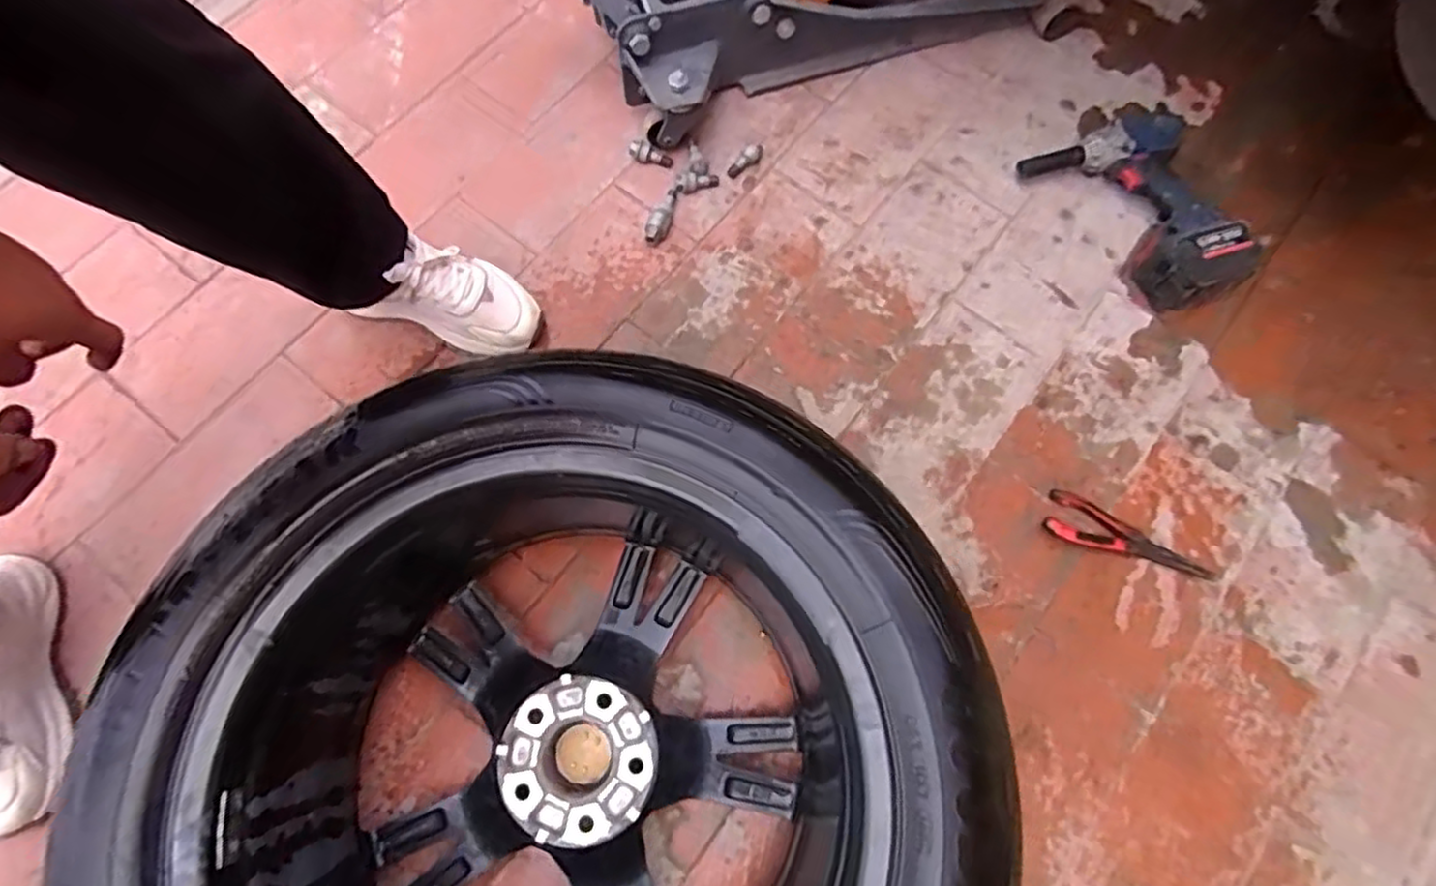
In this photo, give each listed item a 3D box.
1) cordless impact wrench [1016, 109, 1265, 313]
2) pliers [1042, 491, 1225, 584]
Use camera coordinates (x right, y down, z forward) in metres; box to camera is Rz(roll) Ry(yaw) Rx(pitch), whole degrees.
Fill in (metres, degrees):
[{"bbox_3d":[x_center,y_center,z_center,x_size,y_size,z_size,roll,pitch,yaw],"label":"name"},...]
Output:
[{"bbox_3d":[0.587,-0.333,0.916,0.218,0.084,0.307,-35,77,-11],"label":"cordless impact wrench"},{"bbox_3d":[0.482,0.121,0.805,0.200,0.019,0.060,28,74,7],"label":"pliers"}]

